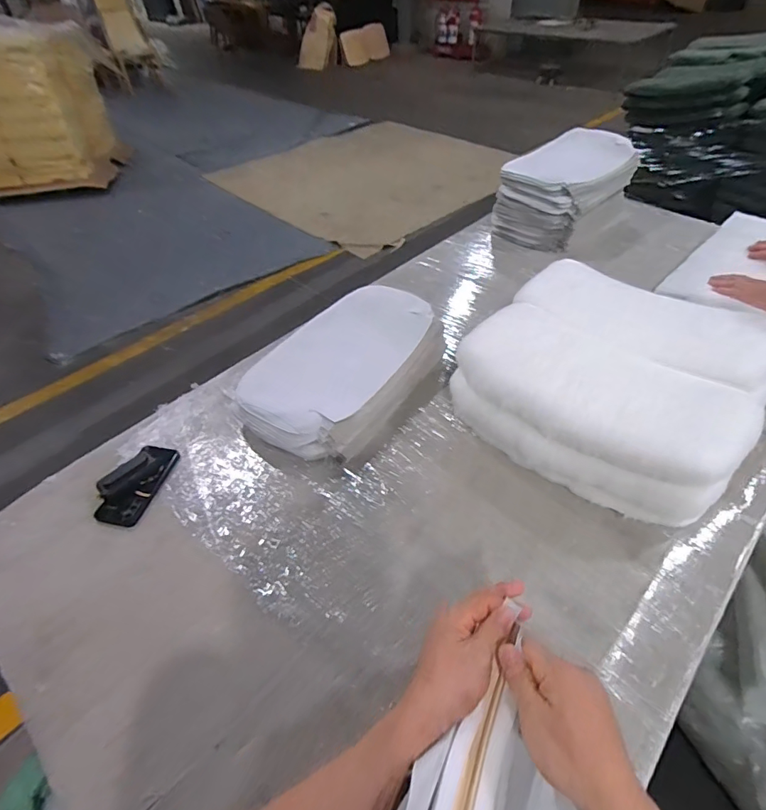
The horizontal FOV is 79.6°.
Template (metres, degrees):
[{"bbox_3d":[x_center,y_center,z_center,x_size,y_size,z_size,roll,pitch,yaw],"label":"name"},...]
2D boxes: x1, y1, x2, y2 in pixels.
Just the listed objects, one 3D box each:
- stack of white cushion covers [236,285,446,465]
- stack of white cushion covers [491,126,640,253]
[{"bbox_3d":[-0.078,-0.082,0.971,0.302,0.115,0.458,31,55,28],"label":"stack of white cushion covers"},{"bbox_3d":[0.576,-0.685,1.445,0.274,0.203,0.455,33,56,30],"label":"stack of white cushion covers"}]

